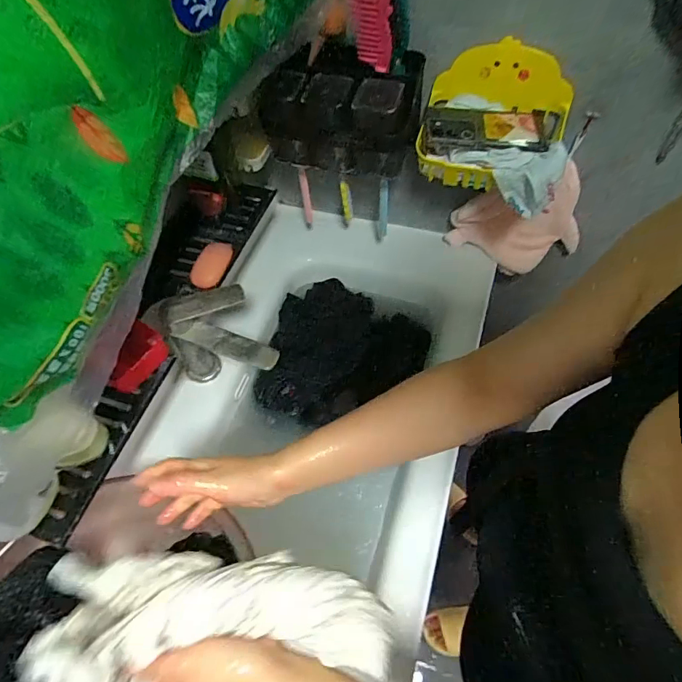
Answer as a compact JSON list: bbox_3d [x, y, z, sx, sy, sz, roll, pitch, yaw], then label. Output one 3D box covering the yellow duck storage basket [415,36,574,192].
[{"bbox_3d":[0.209,-0.300,0.619,0.193,0.146,0.118,11,59,11],"label":"yellow duck storage basket"}]

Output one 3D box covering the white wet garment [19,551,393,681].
[{"bbox_3d":[-0.104,0.216,0.349,0.277,0.052,0.097,-1,58,2],"label":"white wet garment"}]

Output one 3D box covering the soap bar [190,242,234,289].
[{"bbox_3d":[-0.192,-0.121,0.682,0.043,0.020,0.091,14,60,13],"label":"soap bar"}]

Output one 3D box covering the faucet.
[{"bbox_3d":[-0.175,0.007,0.693,0.191,0.171,0.074,13,59,12],"label":"faucet"}]

